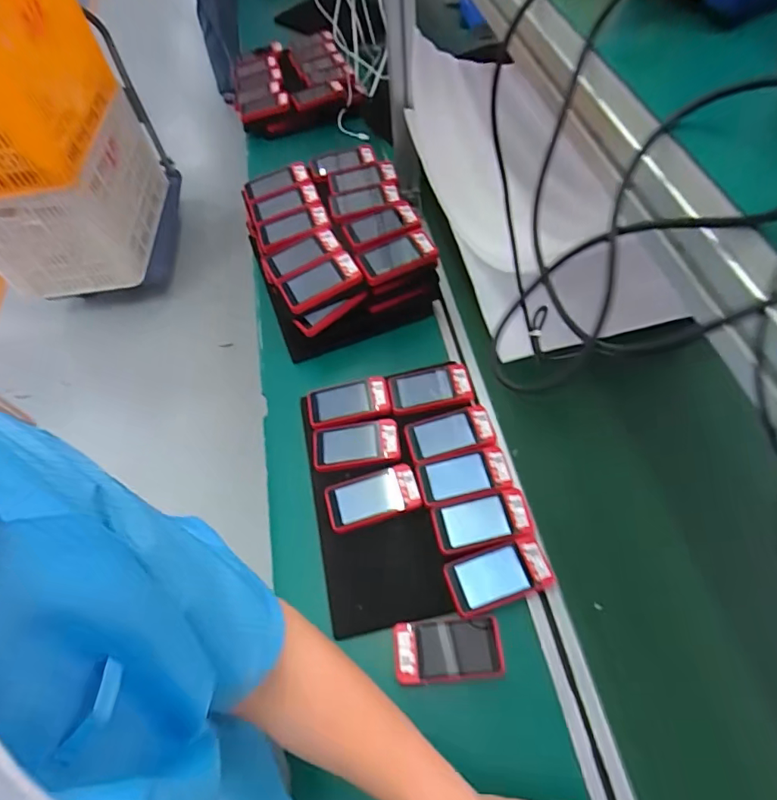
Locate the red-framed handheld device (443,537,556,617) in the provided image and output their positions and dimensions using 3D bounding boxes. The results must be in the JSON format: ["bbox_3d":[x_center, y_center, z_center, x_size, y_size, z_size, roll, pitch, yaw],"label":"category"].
[{"bbox_3d":[0.133,0.210,0.594,0.122,0.012,0.063,-16,57,-5],"label":"red-framed handheld device"}]

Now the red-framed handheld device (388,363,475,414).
[{"bbox_3d":[0.062,-0.013,0.742,0.120,0.022,0.067,-12,57,-3],"label":"red-framed handheld device"}]

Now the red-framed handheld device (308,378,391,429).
[{"bbox_3d":[-0.059,0.006,0.738,0.120,0.022,0.064,-10,57,-2],"label":"red-framed handheld device"}]

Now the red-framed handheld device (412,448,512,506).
[{"bbox_3d":[0.100,0.100,0.664,0.119,0.010,0.062,-13,57,-3],"label":"red-framed handheld device"}]

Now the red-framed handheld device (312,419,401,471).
[{"bbox_3d":[-0.047,0.065,0.703,0.124,0.022,0.062,-5,57,2],"label":"red-framed handheld device"}]

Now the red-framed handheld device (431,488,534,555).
[{"bbox_3d":[0.120,0.152,0.627,0.119,0.007,0.063,-12,57,-2],"label":"red-framed handheld device"}]

